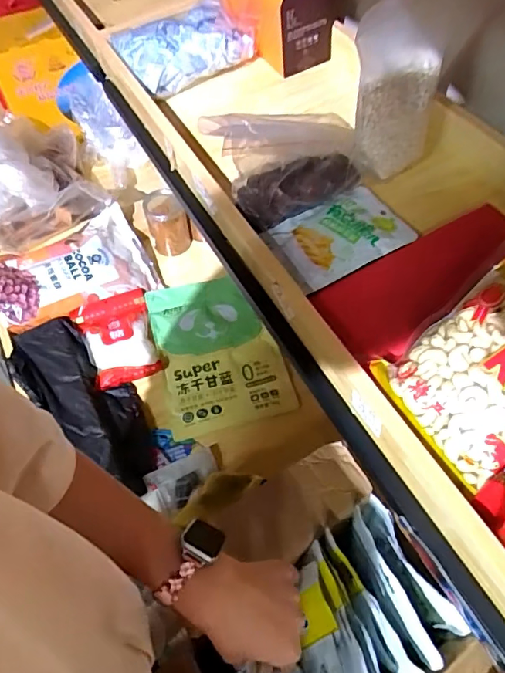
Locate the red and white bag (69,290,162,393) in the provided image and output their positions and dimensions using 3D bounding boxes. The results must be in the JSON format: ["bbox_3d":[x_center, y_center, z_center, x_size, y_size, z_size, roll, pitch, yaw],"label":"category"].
[{"bbox_3d":[-0.257,0.001,0.951,0.136,0.034,0.191,-15,55,-17],"label":"red and white bag"}]

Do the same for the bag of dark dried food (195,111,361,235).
[{"bbox_3d":[0.038,-0.192,0.556,0.175,0.106,0.068,-18,56,-19],"label":"bag of dark dried food"}]

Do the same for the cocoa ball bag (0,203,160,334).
[{"bbox_3d":[-0.370,-0.143,1.001,0.305,0.055,0.191,-23,57,-22],"label":"cocoa ball bag"}]

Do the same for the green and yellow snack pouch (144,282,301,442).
[{"bbox_3d":[-0.069,0.024,0.950,0.223,0.044,0.325,-10,54,-14],"label":"green and yellow snack pouch"}]

